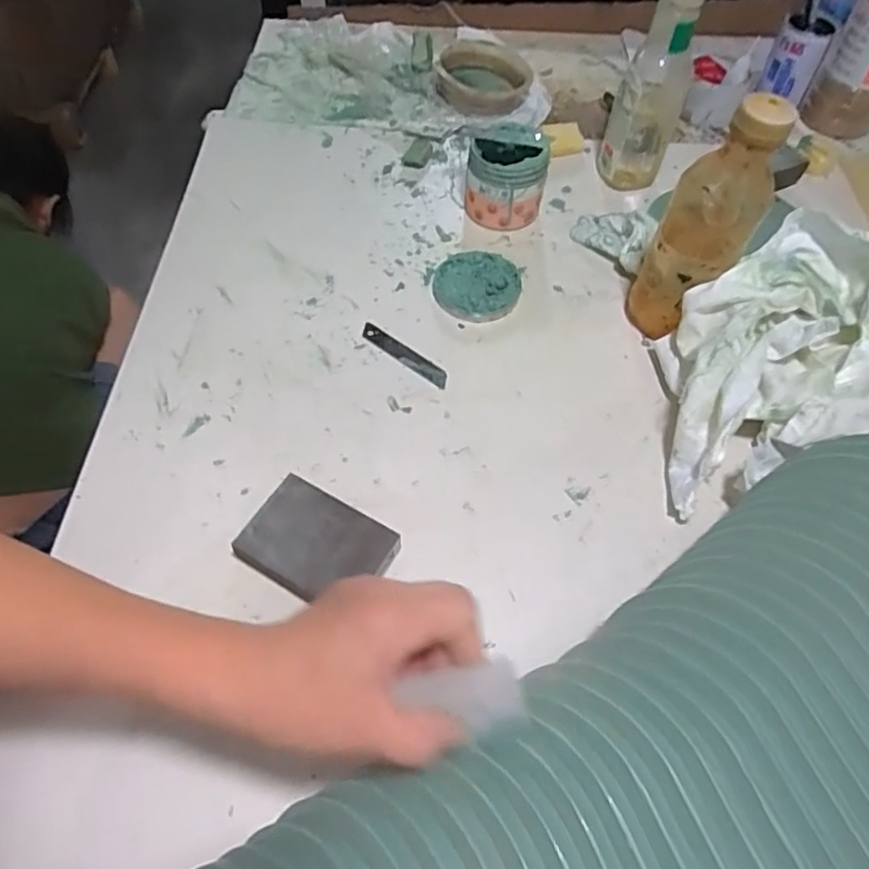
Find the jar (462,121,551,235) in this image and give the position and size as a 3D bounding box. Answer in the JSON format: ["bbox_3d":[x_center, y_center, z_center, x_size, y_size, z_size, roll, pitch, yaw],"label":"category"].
[{"bbox_3d":[0.073,-0.267,0.660,0.078,0.079,0.071,1,56,-2],"label":"jar"}]

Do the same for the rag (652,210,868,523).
[{"bbox_3d":[0.277,-0.064,0.513,0.228,0.114,0.182,-11,57,-11],"label":"rag"}]

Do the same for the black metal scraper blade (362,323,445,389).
[{"bbox_3d":[-0.027,-0.072,0.571,0.095,0.004,0.018,35,61,19],"label":"black metal scraper blade"}]

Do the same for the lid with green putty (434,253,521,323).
[{"bbox_3d":[0.042,-0.144,0.615,0.082,0.018,0.083,1,56,-2],"label":"lid with green putty"}]

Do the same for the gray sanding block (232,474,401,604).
[{"bbox_3d":[-0.083,0.082,0.453,0.099,0.026,0.070,28,59,15],"label":"gray sanding block"}]

